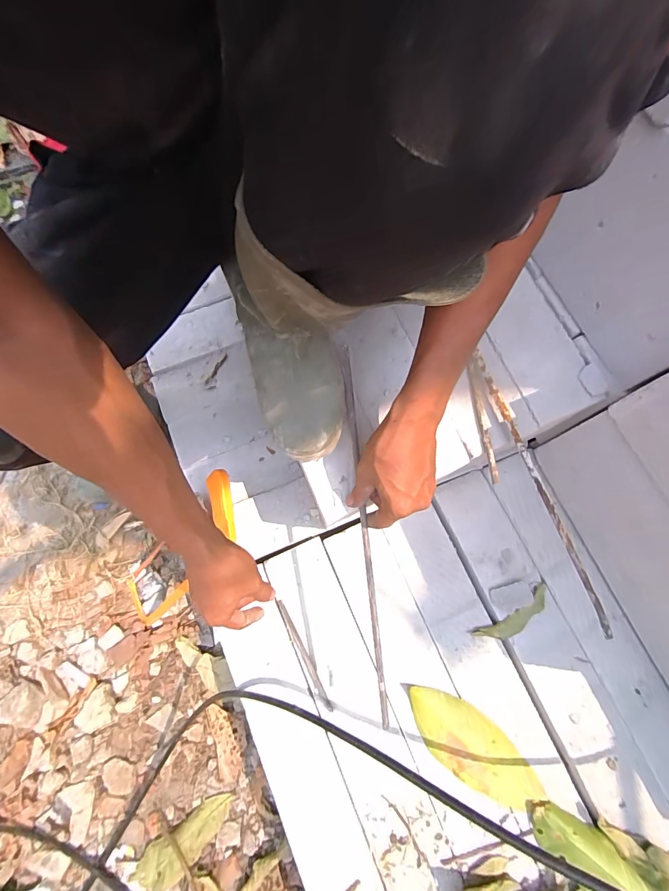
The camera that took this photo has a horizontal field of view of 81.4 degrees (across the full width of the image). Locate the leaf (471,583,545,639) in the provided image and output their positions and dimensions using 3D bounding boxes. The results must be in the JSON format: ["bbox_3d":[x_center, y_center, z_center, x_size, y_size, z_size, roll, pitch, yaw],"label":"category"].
[{"bbox_3d":[0.284,0.269,0.605,0.137,0.021,0.034,-30,78,-9],"label":"leaf"}]

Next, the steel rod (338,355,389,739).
[{"bbox_3d":[0.035,0.098,0.453,0.011,0.007,0.431,-6,86,-3],"label":"steel rod"}]

